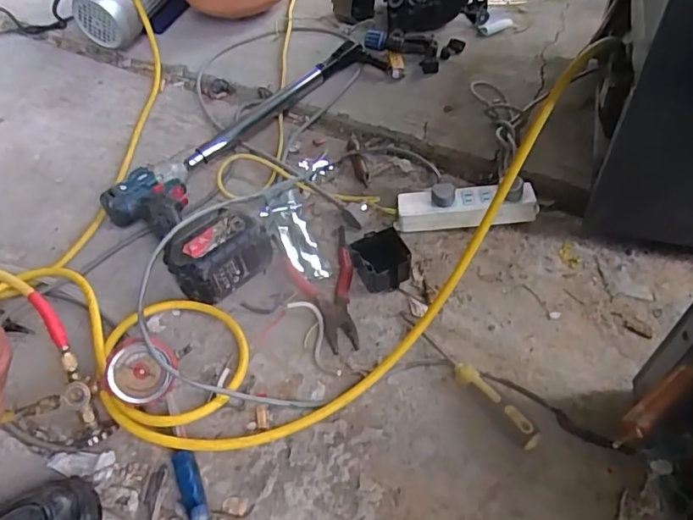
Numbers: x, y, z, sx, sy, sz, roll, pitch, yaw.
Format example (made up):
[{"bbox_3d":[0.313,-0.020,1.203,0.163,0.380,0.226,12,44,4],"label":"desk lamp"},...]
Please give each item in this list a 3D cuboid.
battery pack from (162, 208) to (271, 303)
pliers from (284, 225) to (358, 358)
[{"bbox_3d":[-0.166,-0.007,0.692,0.121,0.078,0.079,-38,57,-23],"label":"battery pack"},{"bbox_3d":[-0.028,0.035,0.686,0.084,0.014,0.181,-12,51,-4],"label":"pliers"}]

